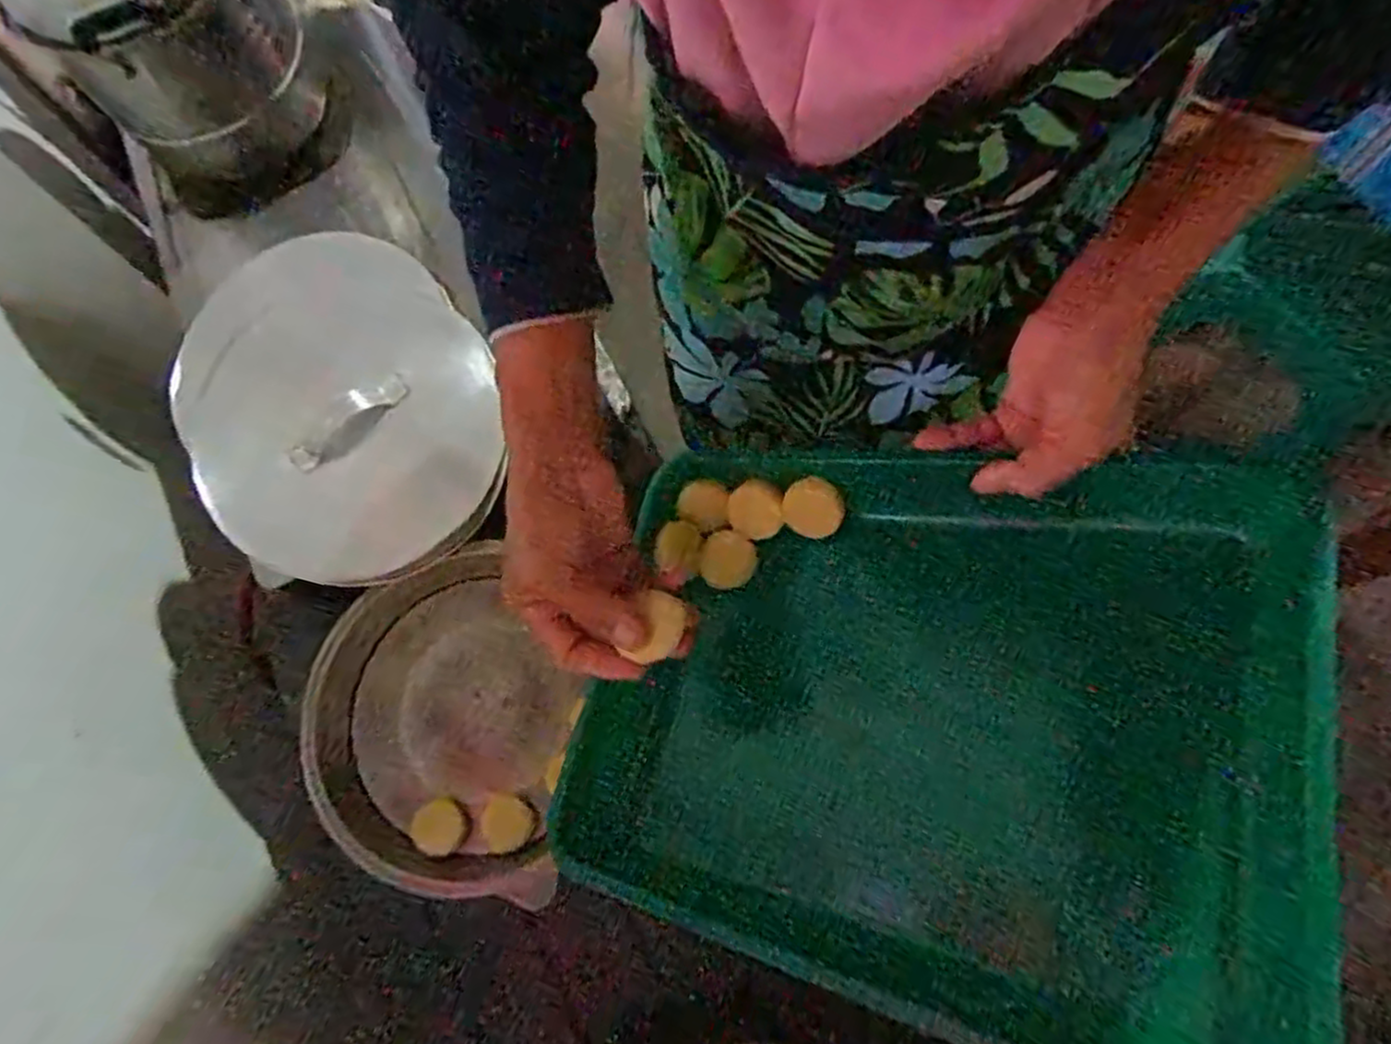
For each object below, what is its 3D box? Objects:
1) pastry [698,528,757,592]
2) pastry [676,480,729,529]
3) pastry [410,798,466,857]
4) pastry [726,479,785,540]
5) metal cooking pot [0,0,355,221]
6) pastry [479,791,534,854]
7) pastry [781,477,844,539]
[{"bbox_3d":[0.023,0.026,0.503,0.040,0.015,0.040,-3,84,24],"label":"pastry"},{"bbox_3d":[0.008,-0.015,0.514,0.039,0.019,0.034,27,104,24],"label":"pastry"},{"bbox_3d":[-0.203,0.241,0.577,0.039,0.011,0.038,-1,72,2],"label":"pastry"},{"bbox_3d":[0.042,-0.008,0.488,0.040,0.014,0.040,5,101,29],"label":"pastry"},{"bbox_3d":[-0.517,-0.488,0.736,0.208,0.204,0.198,-1,72,2],"label":"metal cooking pot"},{"bbox_3d":[-0.149,0.236,0.572,0.041,0.009,0.040,-1,72,2],"label":"pastry"},{"bbox_3d":[0.078,-0.009,0.473,0.038,0.017,0.036,39,100,18],"label":"pastry"}]

